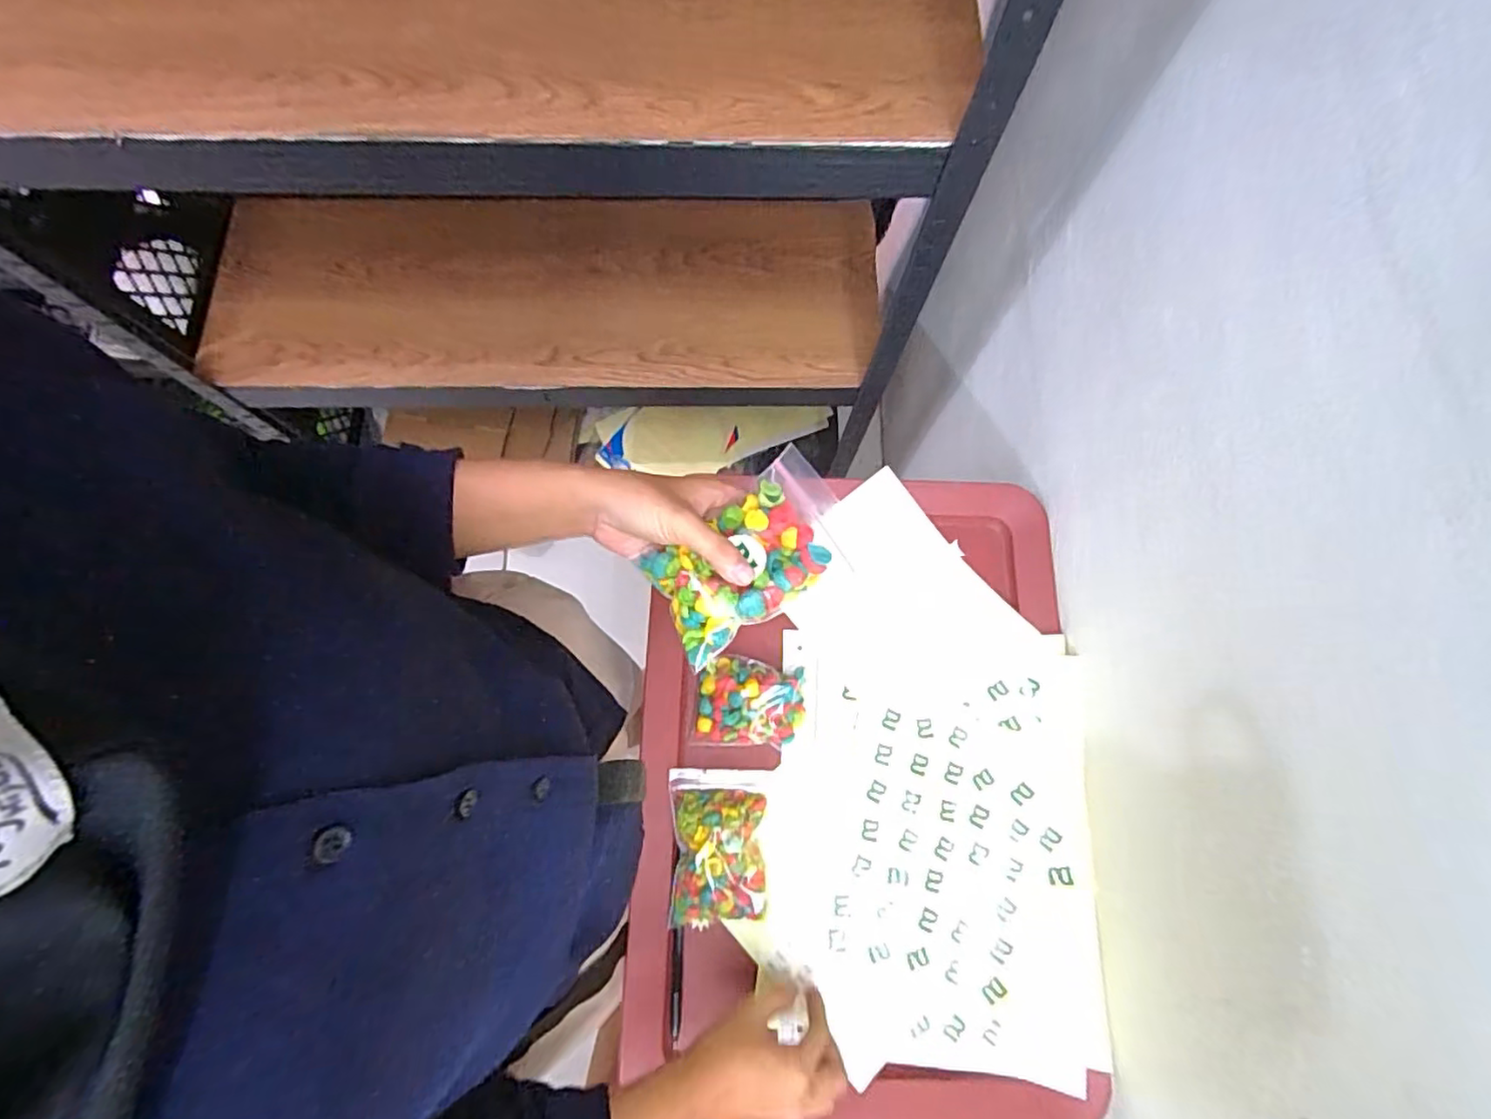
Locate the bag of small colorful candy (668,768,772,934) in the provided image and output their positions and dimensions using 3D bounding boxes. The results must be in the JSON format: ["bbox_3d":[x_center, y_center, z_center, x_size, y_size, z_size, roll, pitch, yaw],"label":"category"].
[{"bbox_3d":[-0.021,0.232,0.509,0.077,0.026,0.118,0,74,-1],"label":"bag of small colorful candy"}]

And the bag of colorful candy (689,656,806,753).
[{"bbox_3d":[0.003,0.122,0.541,0.092,0.024,0.074,4,74,1],"label":"bag of colorful candy"}]

